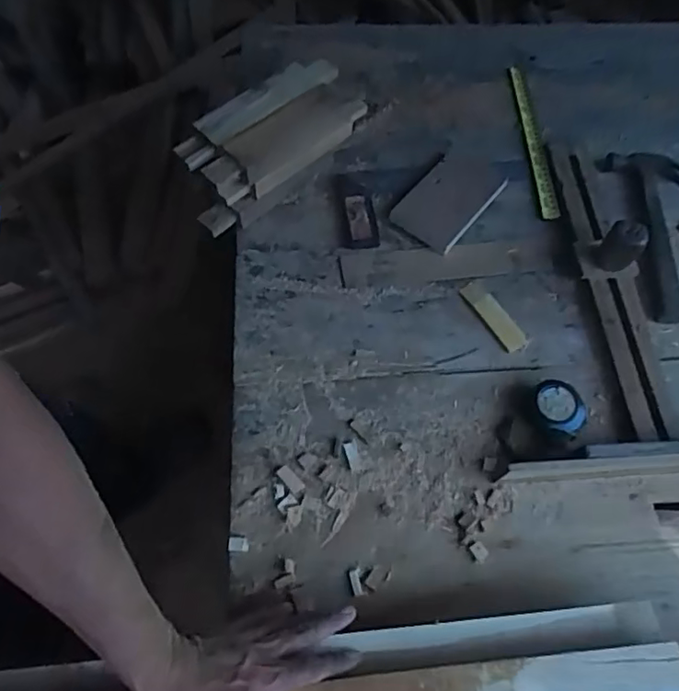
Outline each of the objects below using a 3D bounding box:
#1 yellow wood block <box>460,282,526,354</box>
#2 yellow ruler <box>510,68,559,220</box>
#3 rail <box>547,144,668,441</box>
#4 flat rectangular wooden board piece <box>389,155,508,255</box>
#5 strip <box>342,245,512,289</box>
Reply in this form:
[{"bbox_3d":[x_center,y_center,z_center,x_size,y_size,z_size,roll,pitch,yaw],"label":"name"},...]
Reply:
[{"bbox_3d":[0.191,-0.037,0.722,0.030,0.005,0.103,-30,70,-15],"label":"yellow wood block"},{"bbox_3d":[0.285,-0.308,0.857,0.026,0.005,0.295,-1,66,-4],"label":"yellow ruler"},{"bbox_3d":[0.341,-0.090,0.741,0.056,0.020,0.423,-5,66,-5],"label":"rail"},{"bbox_3d":[0.149,-0.198,0.787,0.092,0.013,0.156,36,69,13],"label":"flat rectangular wooden board piece"},{"bbox_3d":[0.114,-0.103,0.751,0.220,0.006,0.049,-5,66,-5],"label":"strip"}]

